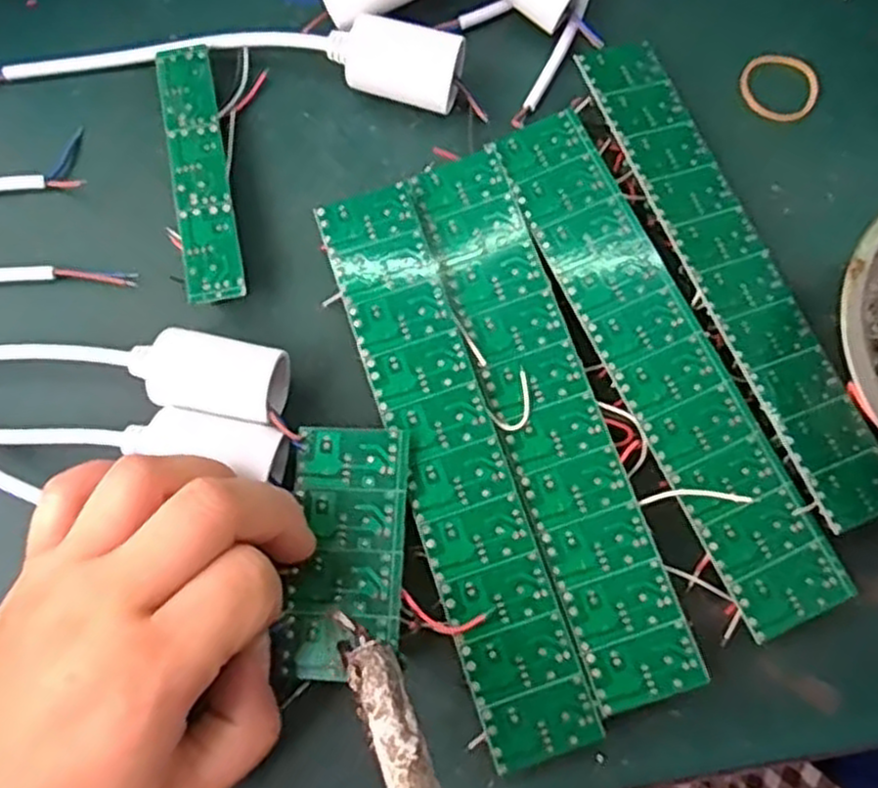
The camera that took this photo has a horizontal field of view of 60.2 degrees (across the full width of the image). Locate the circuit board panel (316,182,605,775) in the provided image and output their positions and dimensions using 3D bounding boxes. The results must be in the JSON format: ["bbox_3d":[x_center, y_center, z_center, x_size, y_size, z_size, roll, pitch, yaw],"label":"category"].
[{"bbox_3d":[0.004,0.020,0.261,0.037,0.005,0.200,-18,76,-6],"label":"circuit board panel"}]

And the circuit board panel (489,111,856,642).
[{"bbox_3d":[0.079,-0.012,0.281,0.040,0.016,0.199,-25,77,-7],"label":"circuit board panel"}]

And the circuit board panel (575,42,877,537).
[{"bbox_3d":[0.109,-0.047,0.290,0.034,0.021,0.202,-22,77,-7],"label":"circuit board panel"}]

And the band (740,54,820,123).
[{"bbox_3d":[0.146,-0.131,0.325,0.032,0.005,0.030,0,75,-1],"label":"band"}]

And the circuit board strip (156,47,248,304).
[{"bbox_3d":[-0.092,-0.085,0.295,0.021,0.015,0.109,-11,76,-4],"label":"circuit board strip"}]

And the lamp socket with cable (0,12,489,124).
[{"bbox_3d":[-0.091,-0.137,0.301,0.214,0.024,0.033,3,75,0],"label":"lamp socket with cable"}]

